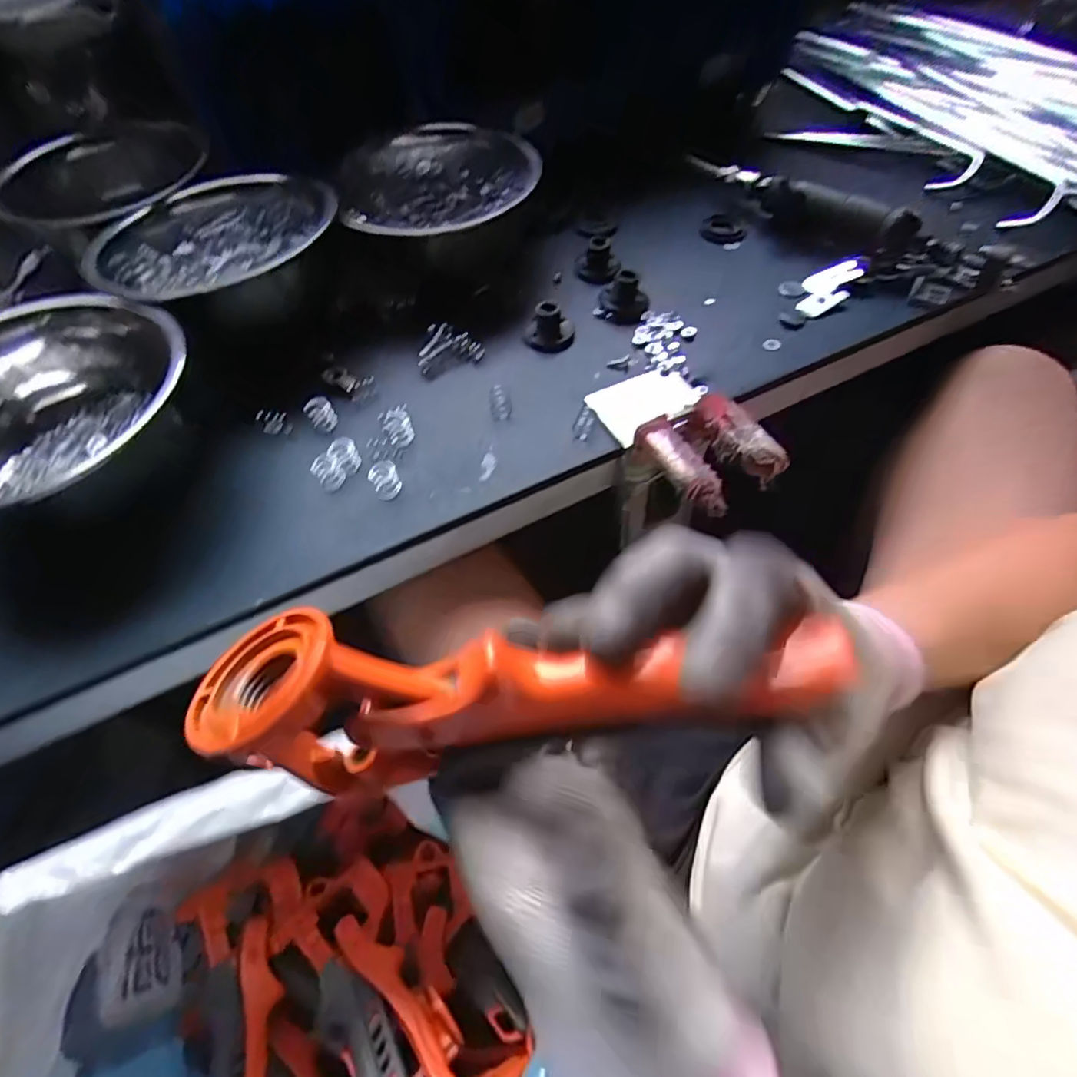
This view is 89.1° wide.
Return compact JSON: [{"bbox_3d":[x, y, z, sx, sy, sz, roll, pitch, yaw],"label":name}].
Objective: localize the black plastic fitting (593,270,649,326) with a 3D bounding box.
[{"bbox_3d":[0.072,-0.208,0.467,0.042,0.025,0.035,15,60,11],"label":"black plastic fitting"}]

